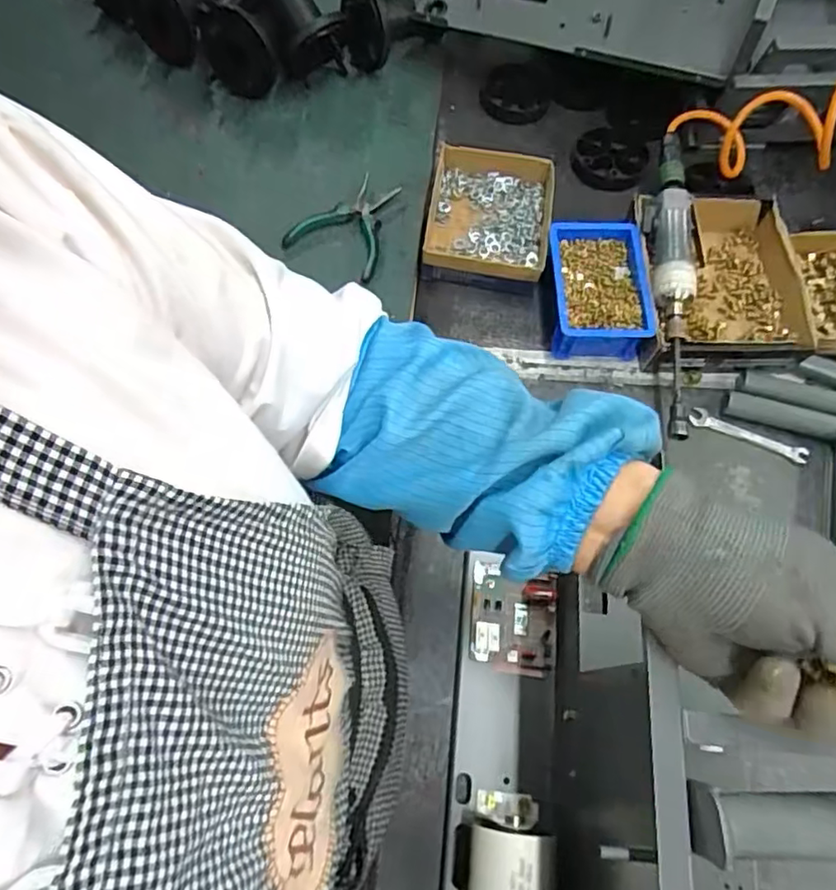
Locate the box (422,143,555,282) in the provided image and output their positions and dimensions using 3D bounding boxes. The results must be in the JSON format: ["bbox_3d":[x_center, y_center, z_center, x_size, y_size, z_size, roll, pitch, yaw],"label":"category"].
[{"bbox_3d":[0.081,-0.266,0.704,0.142,0.039,0.170,9,66,4],"label":"box"}]

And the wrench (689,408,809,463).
[{"bbox_3d":[0.341,-0.009,0.624,0.118,0.004,0.018,23,93,10],"label":"wrench"}]

